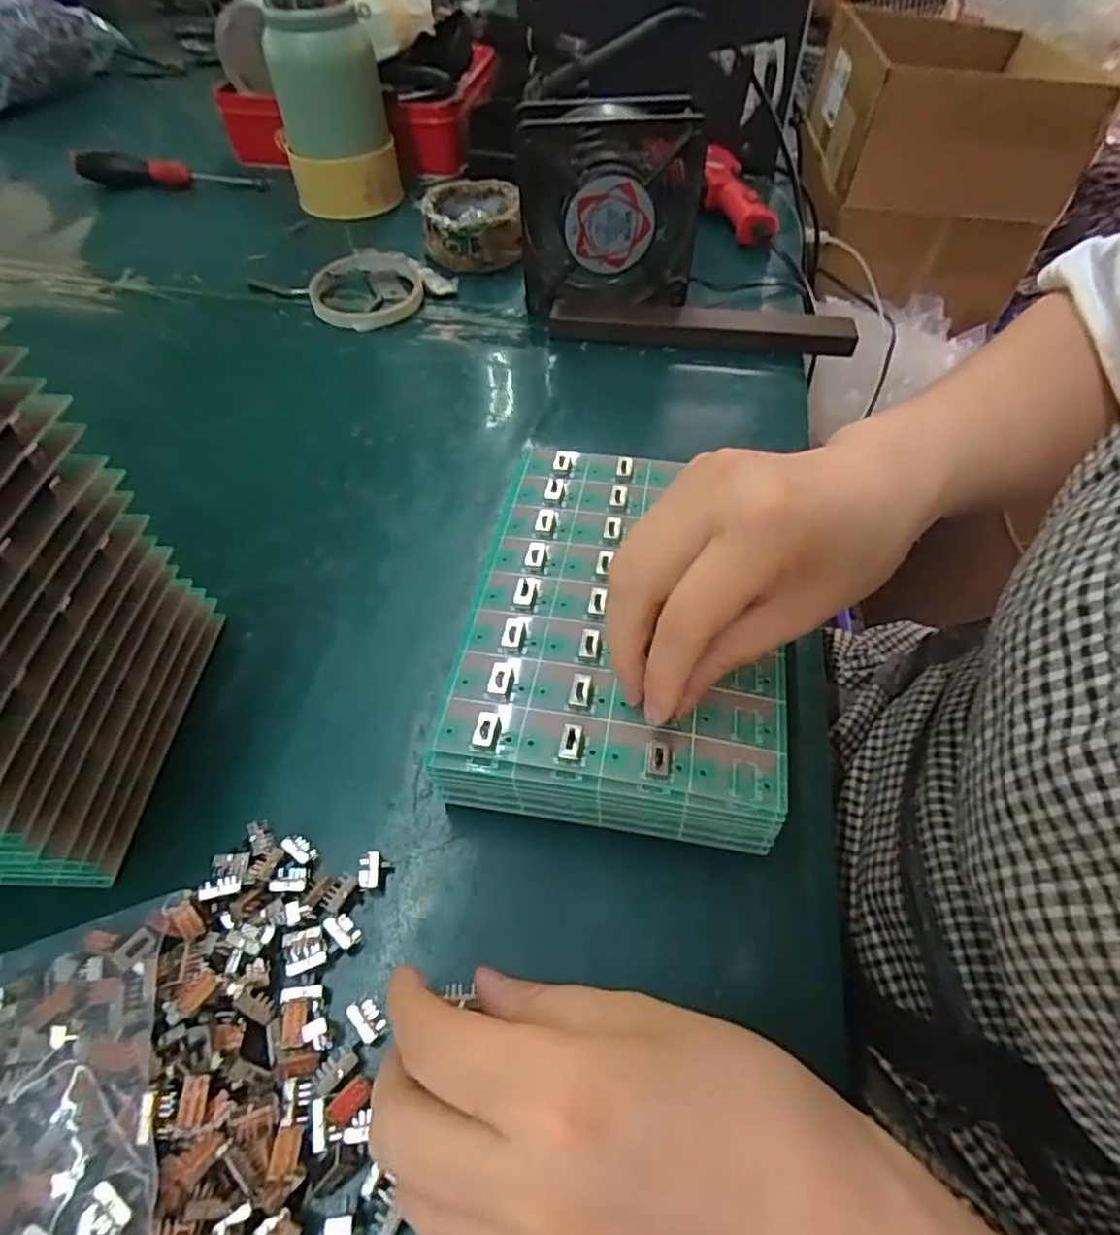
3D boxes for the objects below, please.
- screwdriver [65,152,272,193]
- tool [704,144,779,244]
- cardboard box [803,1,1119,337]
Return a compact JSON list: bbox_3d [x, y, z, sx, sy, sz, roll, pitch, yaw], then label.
[{"bbox_3d":[-0.384,-0.432,0.631,0.177,0.027,0.026,2,53,-2],"label":"screwdriver"},{"bbox_3d":[0.155,-0.373,0.574,0.048,0.034,0.137,-8,53,-6],"label":"tool"},{"bbox_3d":[0.506,-0.657,0.925,0.288,0.246,0.377,5,53,4],"label":"cardboard box"}]

